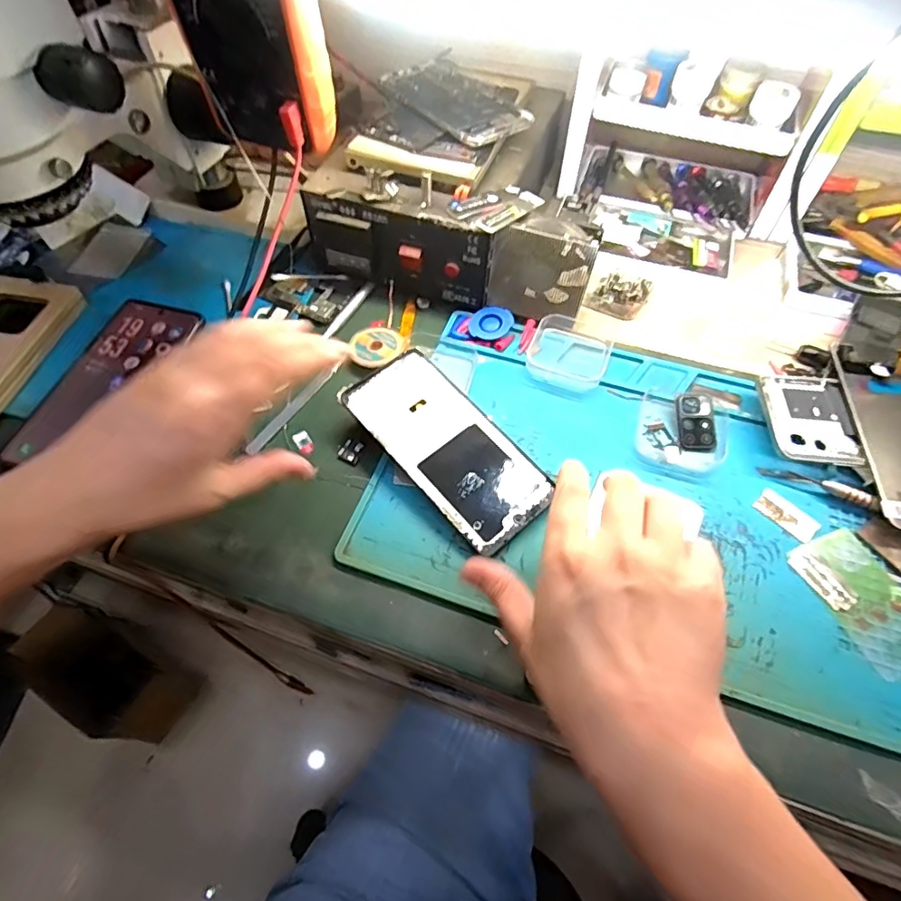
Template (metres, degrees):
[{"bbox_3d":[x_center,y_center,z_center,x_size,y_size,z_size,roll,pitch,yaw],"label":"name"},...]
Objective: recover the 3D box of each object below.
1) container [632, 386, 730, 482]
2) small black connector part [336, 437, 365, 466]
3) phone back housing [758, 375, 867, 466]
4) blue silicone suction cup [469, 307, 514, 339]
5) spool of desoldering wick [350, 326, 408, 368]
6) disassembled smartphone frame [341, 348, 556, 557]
[{"bbox_3d":[0.173,-0.013,0.387,0.063,0.015,0.069,17,59,11],"label":"container"},{"bbox_3d":[-0.075,0.000,0.385,0.020,0.004,0.019,23,60,14],"label":"small black connector part"},{"bbox_3d":[0.263,-0.024,0.380,0.063,0.004,0.073,4,61,0],"label":"phone back housing"},{"bbox_3d":[0.035,-0.109,0.448,0.036,0.011,0.031,9,58,6],"label":"blue silicone suction cup"},{"bbox_3d":[-0.060,-0.087,0.435,0.044,0.011,0.050,-4,57,-2],"label":"spool of desoldering wick"},{"bbox_3d":[-0.004,-0.005,0.372,0.073,0.007,0.161,-35,69,-20],"label":"disassembled smartphone frame"}]

